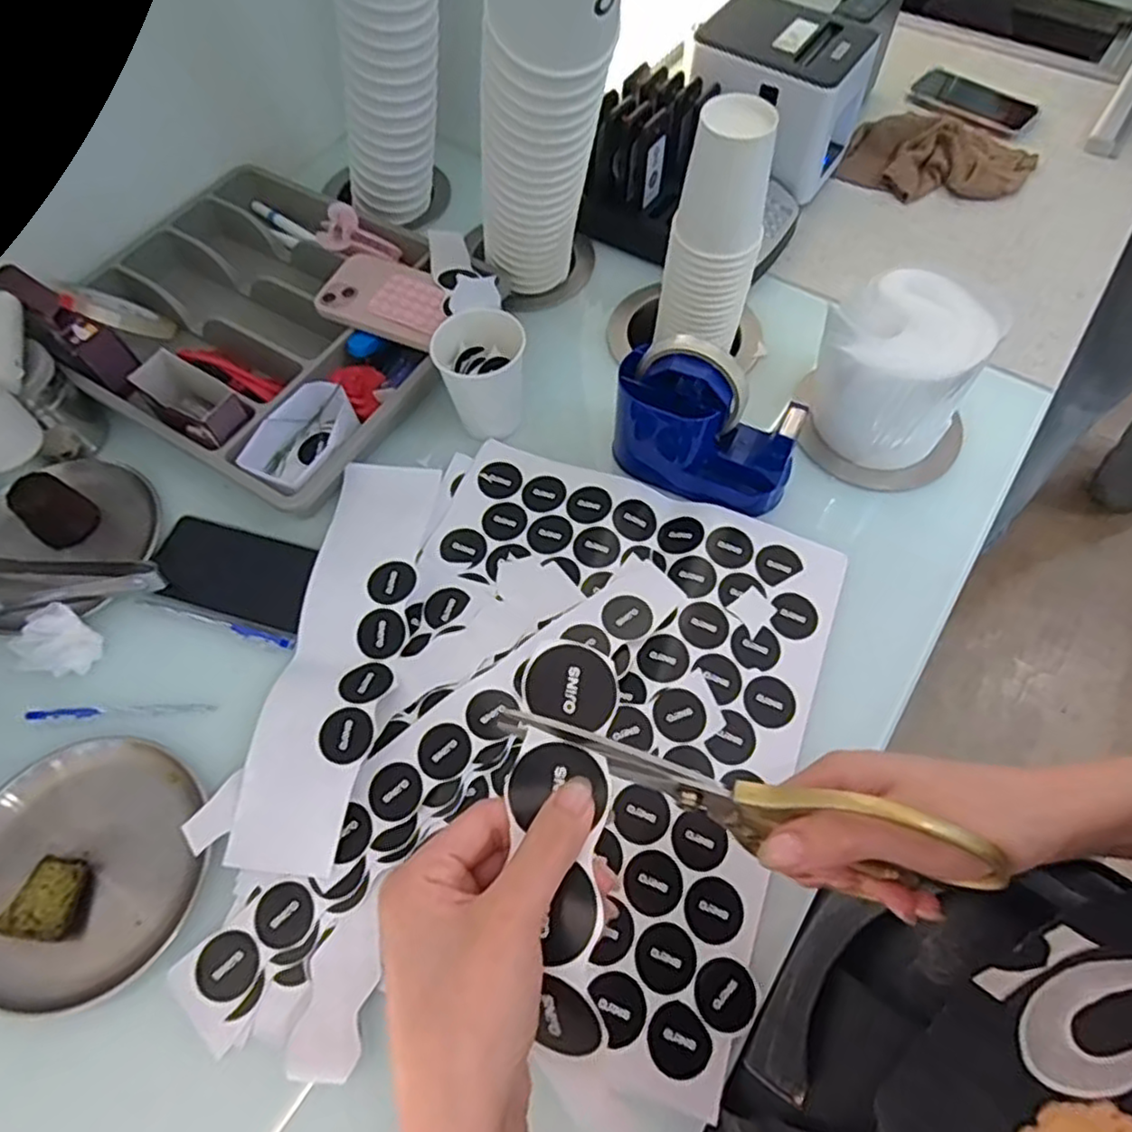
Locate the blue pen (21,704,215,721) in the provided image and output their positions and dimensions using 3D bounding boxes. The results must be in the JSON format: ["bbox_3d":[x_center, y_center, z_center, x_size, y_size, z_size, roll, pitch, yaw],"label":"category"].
[{"bbox_3d":[-0.335,0.110,0.523,0.134,0.006,0.008,-2,62,-2],"label":"blue pen"}]

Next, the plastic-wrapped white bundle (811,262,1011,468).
[{"bbox_3d":[0.277,-0.165,0.586,0.120,0.122,0.106,32,68,17],"label":"plastic-wrapped white bundle"}]

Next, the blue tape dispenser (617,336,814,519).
[{"bbox_3d":[0.115,-0.117,0.565,0.150,0.114,0.075,13,64,9],"label":"blue tape dispenser"}]

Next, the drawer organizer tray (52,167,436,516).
[{"bbox_3d":[-0.290,-0.243,0.668,0.356,0.061,0.306,29,67,16],"label":"drawer organizer tray"}]

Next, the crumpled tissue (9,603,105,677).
[{"bbox_3d":[-0.389,0.062,0.532,0.058,0.020,0.049,33,68,17],"label":"crumpled tissue"}]

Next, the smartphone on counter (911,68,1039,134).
[{"bbox_3d":[0.471,-0.540,0.803,0.133,0.008,0.074,38,70,19],"label":"smartphone on counter"}]

